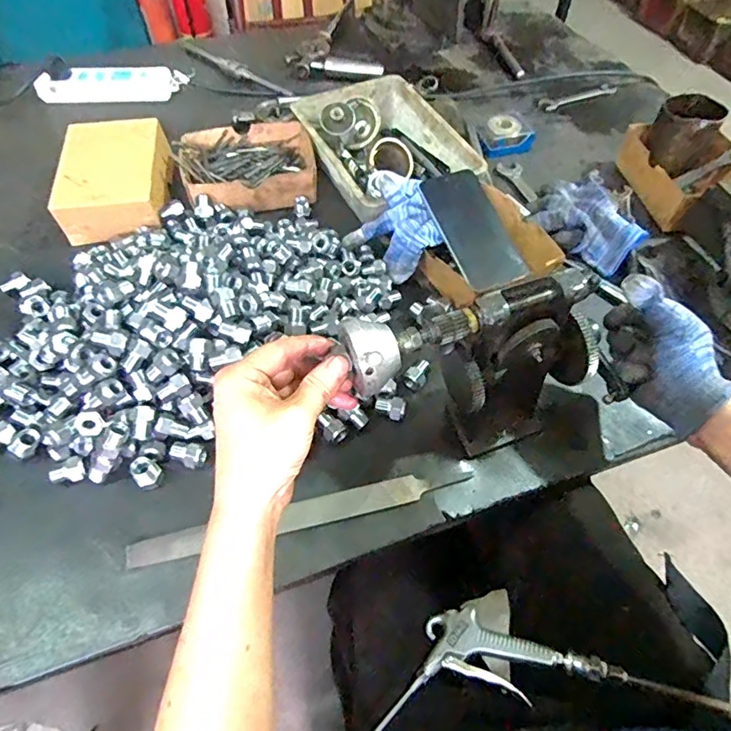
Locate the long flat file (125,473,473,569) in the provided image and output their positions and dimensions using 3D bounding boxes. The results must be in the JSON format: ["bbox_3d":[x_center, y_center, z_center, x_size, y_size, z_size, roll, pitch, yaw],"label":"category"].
[{"bbox_3d":[-0.052,0.129,0.435,0.293,0.008,0.023,-12,57,-9],"label":"long flat file"}]

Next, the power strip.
[{"bbox_3d":[-0.405,-0.451,0.800,0.223,0.031,0.053,-5,56,-4],"label":"power strip"}]

